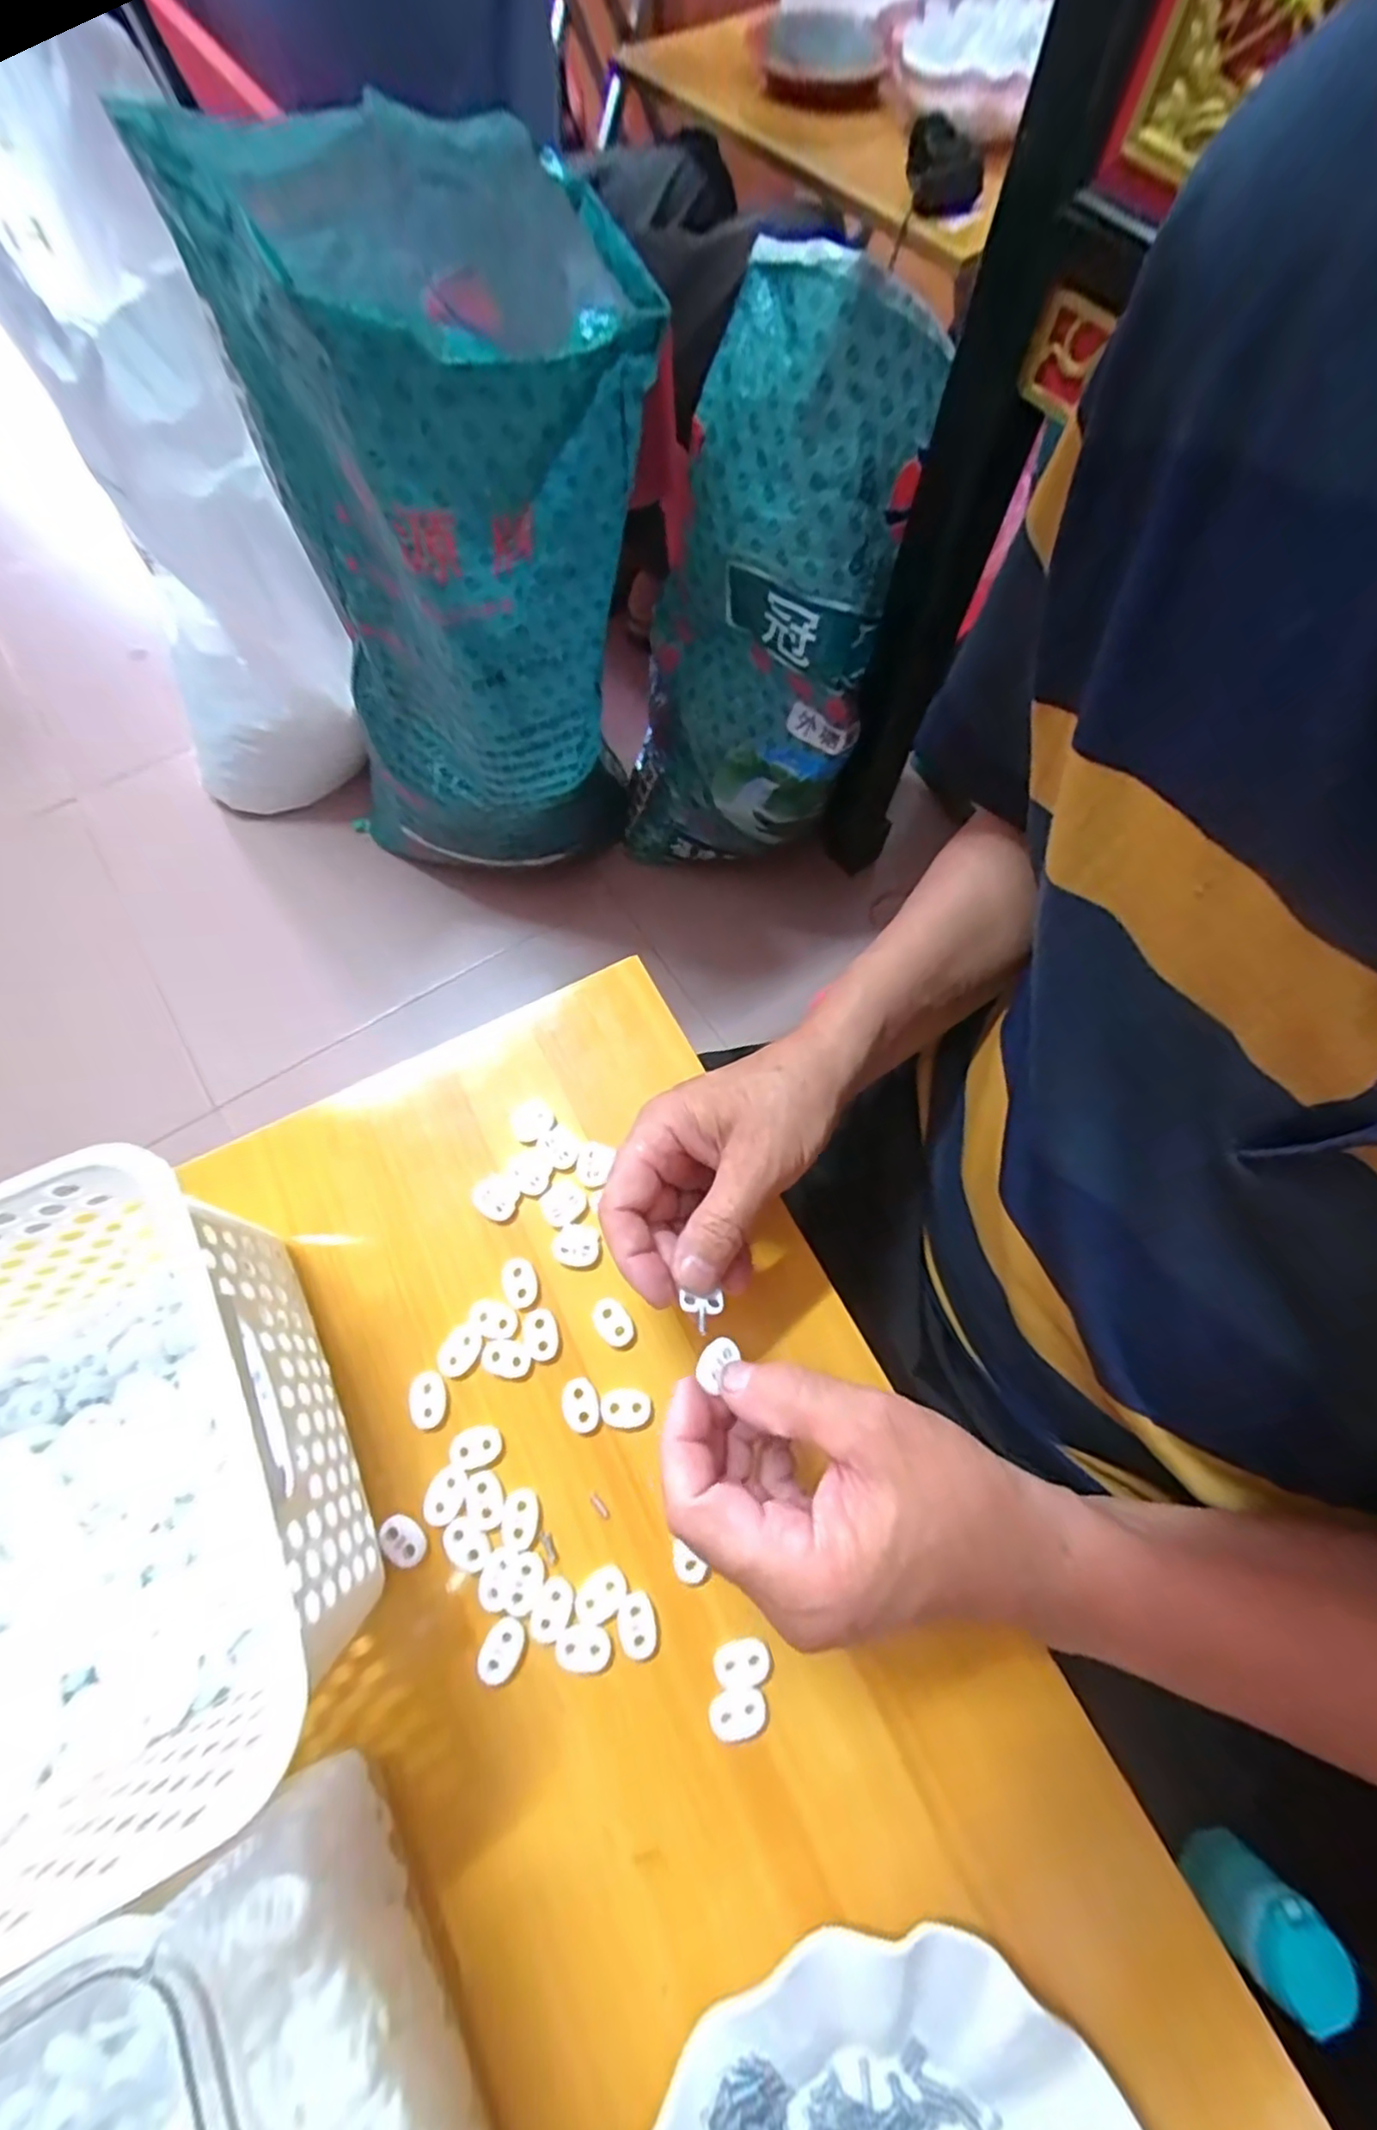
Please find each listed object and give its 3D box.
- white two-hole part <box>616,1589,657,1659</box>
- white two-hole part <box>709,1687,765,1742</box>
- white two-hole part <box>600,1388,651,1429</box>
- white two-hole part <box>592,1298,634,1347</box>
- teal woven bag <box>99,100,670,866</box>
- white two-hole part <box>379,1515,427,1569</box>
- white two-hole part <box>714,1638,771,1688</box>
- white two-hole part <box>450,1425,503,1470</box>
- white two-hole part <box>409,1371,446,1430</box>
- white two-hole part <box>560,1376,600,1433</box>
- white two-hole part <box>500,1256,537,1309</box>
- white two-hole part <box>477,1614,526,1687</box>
[{"bbox_3d":[-0.022,0.236,0.290,0.015,0.004,0.022,-16,70,-8],"label":"white two-hole part"},{"bbox_3d":[0.020,0.264,0.279,0.022,0.004,0.014,-13,70,-7],"label":"white two-hole part"},{"bbox_3d":[-0.029,0.159,0.318,0.023,0.004,0.016,7,69,0],"label":"white two-hole part"},{"bbox_3d":[-0.037,0.124,0.331,0.015,0.004,0.023,-35,74,-14],"label":"white two-hole part"},{"bbox_3d":[-0.228,-0.476,0.722,0.351,0.575,0.297,-21,71,-8],"label":"teal woven bag"},{"bbox_3d":[-0.124,0.206,0.299,0.014,0.004,0.022,-40,75,-16],"label":"white two-hole part"},{"bbox_3d":[0.022,0.249,0.286,0.023,0.004,0.015,-9,70,-6],"label":"white two-hole part"},{"bbox_3d":[-0.097,0.174,0.312,0.023,0.004,0.016,-17,71,-9],"label":"white two-hole part"},{"bbox_3d":[-0.121,0.155,0.318,0.017,0.004,0.023,-17,70,-8],"label":"white two-hole part"},{"bbox_3d":[-0.050,0.158,0.319,0.016,0.004,0.022,-18,71,-9],"label":"white two-hole part"},{"bbox_3d":[-0.083,0.106,0.336,0.016,0.004,0.022,-17,71,-9],"label":"white two-hole part"},{"bbox_3d":[-0.078,0.243,0.285,0.015,0.004,0.023,25,70,7],"label":"white two-hole part"}]

